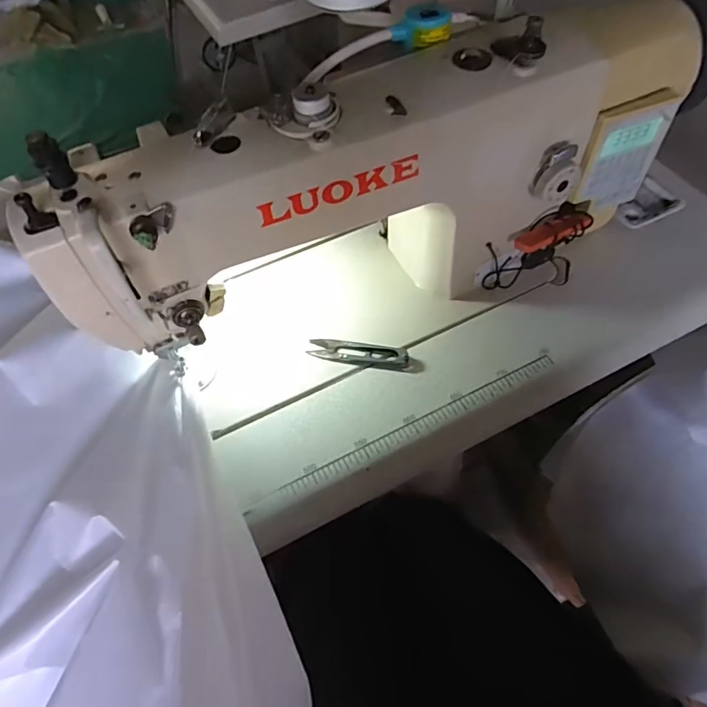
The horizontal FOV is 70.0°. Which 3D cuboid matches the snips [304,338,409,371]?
[{"bbox_3d":[0.005,-0.001,0.495,0.098,0.009,0.024,9,59,10],"label":"snips"}]

